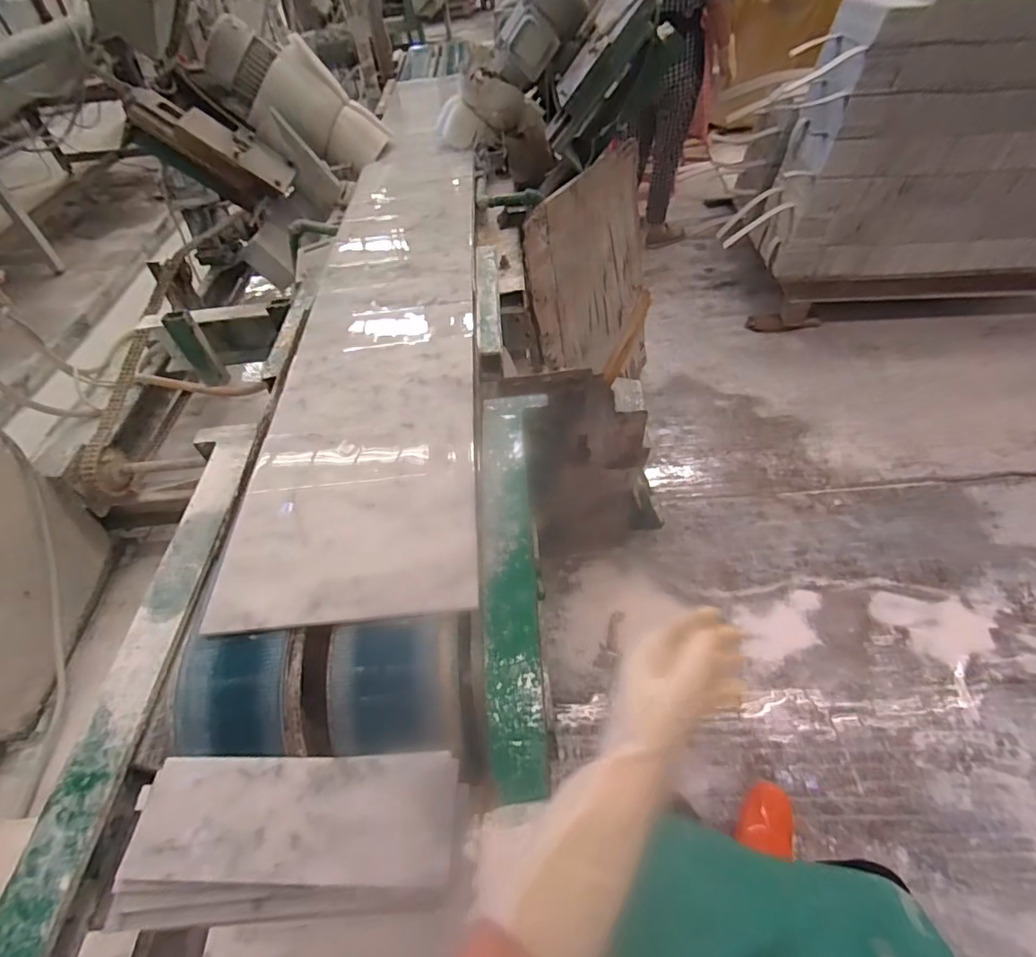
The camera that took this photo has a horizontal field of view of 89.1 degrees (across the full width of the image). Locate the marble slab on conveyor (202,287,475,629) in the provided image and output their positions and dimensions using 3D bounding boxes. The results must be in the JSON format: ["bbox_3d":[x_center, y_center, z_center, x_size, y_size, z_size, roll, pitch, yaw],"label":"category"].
[{"bbox_3d":[-0.216,-0.084,0.780,0.303,0.018,0.630,-5,51,-1],"label":"marble slab on conveyor"}]

